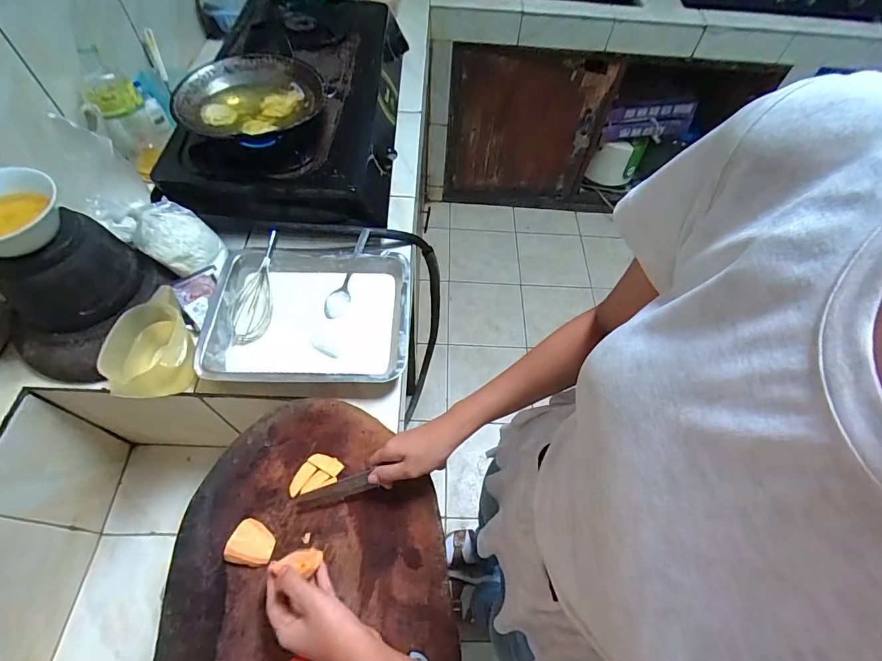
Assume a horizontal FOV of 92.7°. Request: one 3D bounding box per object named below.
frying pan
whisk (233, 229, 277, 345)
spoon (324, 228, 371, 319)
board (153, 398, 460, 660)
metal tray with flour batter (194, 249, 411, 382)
[{"bbox_3d":[-0.323,-0.393,0.721,0.238,0.046,0.208,-2,59,-6],"label":"frying pan"},{"bbox_3d":[-0.304,-0.067,0.691,0.063,0.050,0.189,-2,59,-6],"label":"whisk"},{"bbox_3d":[-0.159,-0.099,0.720,0.038,0.017,0.164,19,87,7],"label":"spoon"},{"bbox_3d":[-0.147,0.285,0.471,0.309,0.031,0.431,-5,60,-7],"label":"board"},{"bbox_3d":[-0.210,-0.026,0.681,0.306,0.046,0.252,1,59,-4],"label":"metal tray with flour batter"}]

